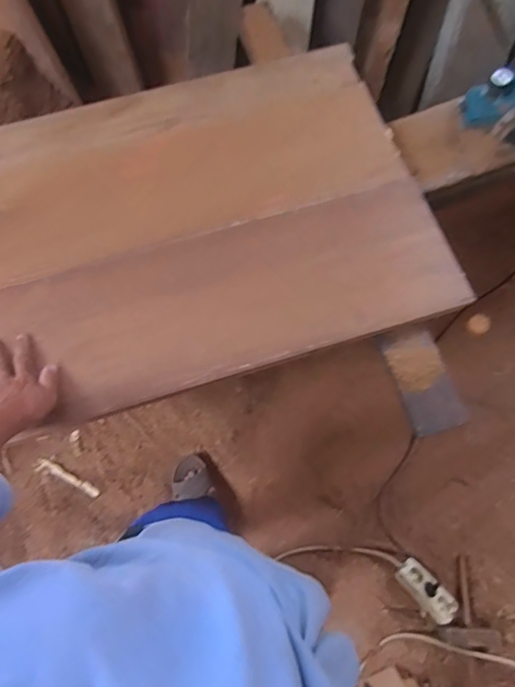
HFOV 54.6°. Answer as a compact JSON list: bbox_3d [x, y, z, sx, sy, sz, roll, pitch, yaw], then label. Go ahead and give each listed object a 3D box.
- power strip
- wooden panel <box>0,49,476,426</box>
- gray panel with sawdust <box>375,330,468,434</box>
[{"bbox_3d":[0.420,0.615,1.239,0.072,0.048,0.160,-42,77,-11],"label":"power strip"},{"bbox_3d":[-0.271,-0.168,0.846,1.121,0.032,0.564,-17,72,-6],"label":"wooden panel"},{"bbox_3d":[0.263,0.055,0.795,0.085,0.019,0.167,-18,74,-5],"label":"gray panel with sawdust"}]

